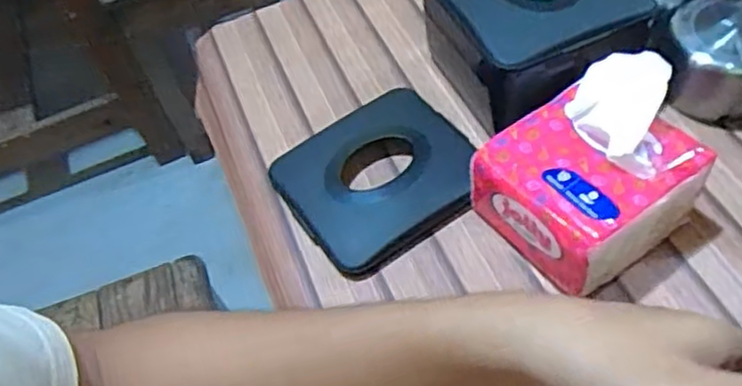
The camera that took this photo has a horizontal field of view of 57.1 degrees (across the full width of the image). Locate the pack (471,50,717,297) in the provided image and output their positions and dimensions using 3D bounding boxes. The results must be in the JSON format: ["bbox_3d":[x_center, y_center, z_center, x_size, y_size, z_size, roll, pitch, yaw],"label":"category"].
[{"bbox_3d":[0.128,-0.010,0.399,0.110,0.091,0.096,-30,55,-12],"label":"pack"}]

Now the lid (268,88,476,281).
[{"bbox_3d":[0.007,-0.014,0.469,0.127,0.013,0.116,-32,56,-13],"label":"lid"}]

